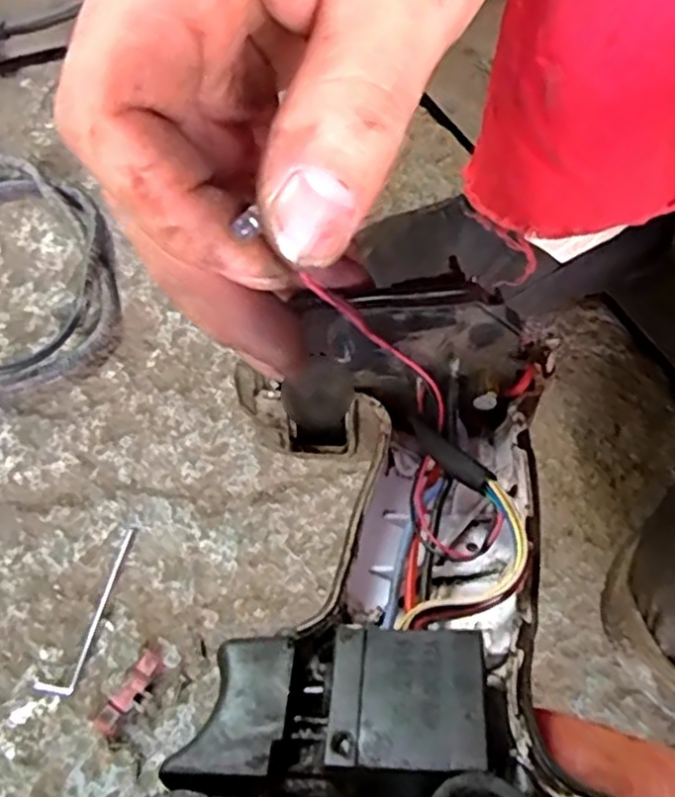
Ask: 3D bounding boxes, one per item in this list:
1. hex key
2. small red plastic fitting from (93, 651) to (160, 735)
[{"bbox_3d":[-0.124,0.106,0.362,0.017,0.004,0.086,13,60,12],"label":"hex key"},{"bbox_3d":[-0.099,0.141,0.340,0.015,0.007,0.038,29,62,18],"label":"small red plastic fitting"}]

